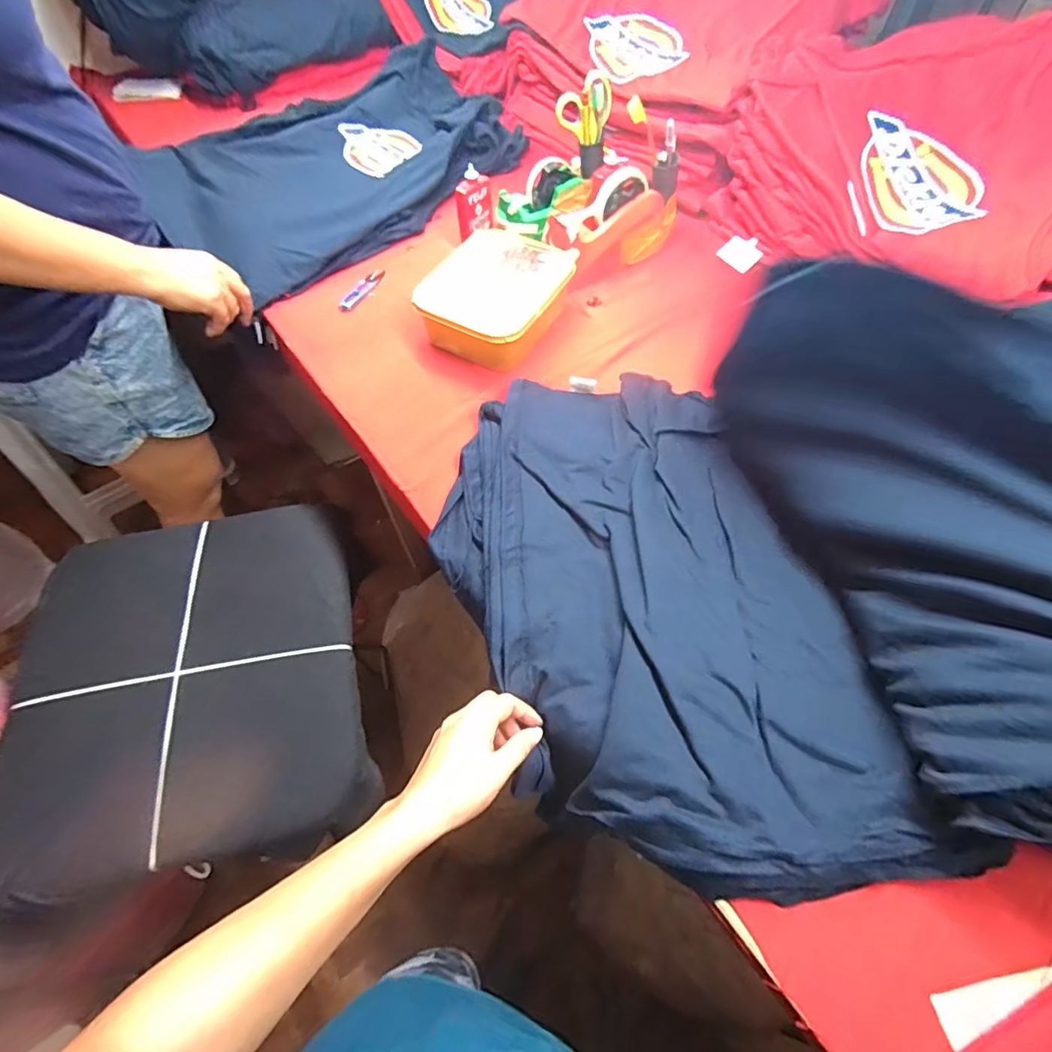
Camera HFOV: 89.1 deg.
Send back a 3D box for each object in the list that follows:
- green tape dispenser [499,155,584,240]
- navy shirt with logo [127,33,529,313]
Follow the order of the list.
[{"bbox_3d":[0.024,-0.523,0.856,0.140,0.079,0.067,-24,61,-17],"label":"green tape dispenser"},{"bbox_3d":[-0.379,-0.716,0.990,0.648,0.105,0.547,-38,66,-24],"label":"navy shirt with logo"}]

